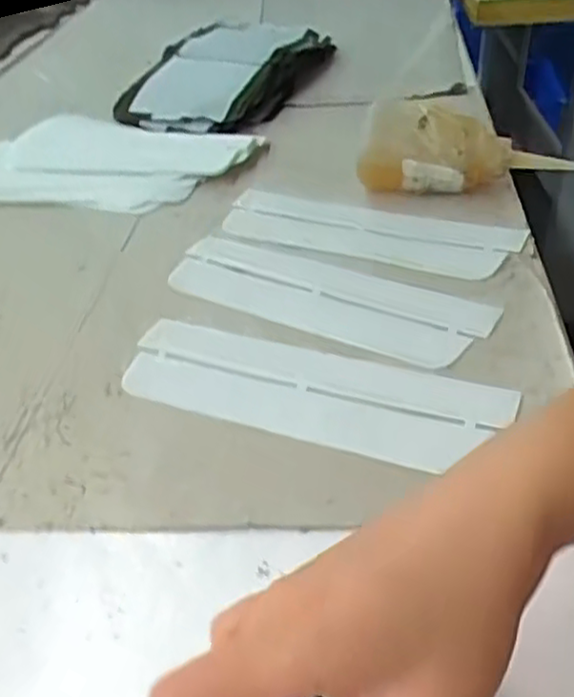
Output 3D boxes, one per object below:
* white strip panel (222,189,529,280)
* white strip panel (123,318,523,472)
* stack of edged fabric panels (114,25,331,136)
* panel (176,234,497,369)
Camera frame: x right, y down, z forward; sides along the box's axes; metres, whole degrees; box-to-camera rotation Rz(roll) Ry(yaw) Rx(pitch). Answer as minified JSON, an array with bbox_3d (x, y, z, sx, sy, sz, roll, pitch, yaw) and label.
[{"bbox_3d":[0.053,-0.087,0.530,0.218,0.005,0.073,15,45,26],"label":"white strip panel"},{"bbox_3d":[0.009,0.021,0.401,0.216,0.008,0.067,14,42,21],"label":"white strip panel"},{"bbox_3d":[-0.061,-0.300,0.775,0.165,0.038,0.268,11,41,18],"label":"stack of edged fabric panels"},{"bbox_3d":[0.020,-0.037,0.470,0.216,0.008,0.063,20,45,27],"label":"panel"}]

